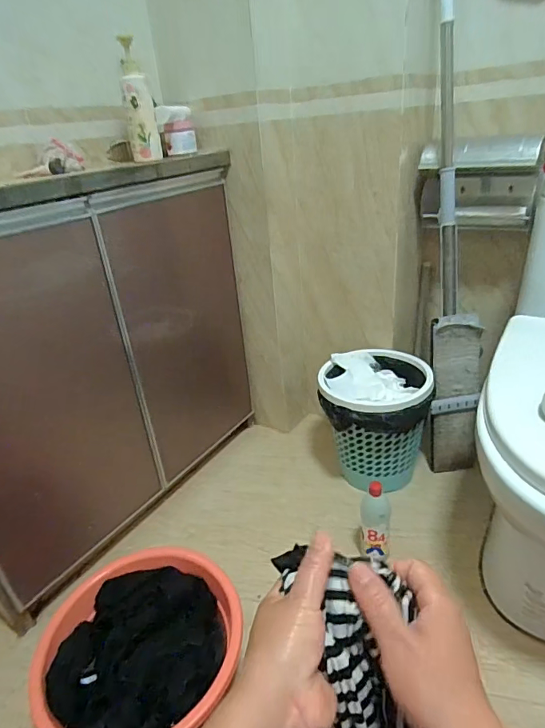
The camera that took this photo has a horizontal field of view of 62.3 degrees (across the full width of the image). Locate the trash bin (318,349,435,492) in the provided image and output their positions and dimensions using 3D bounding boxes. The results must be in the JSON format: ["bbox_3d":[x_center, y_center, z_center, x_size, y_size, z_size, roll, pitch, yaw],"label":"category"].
[{"bbox_3d":[0.262,0.140,1.156,0.262,0.260,0.247,3,30,15],"label":"trash bin"}]

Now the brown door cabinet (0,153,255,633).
[{"bbox_3d":[-0.350,-0.003,0.995,0.149,0.747,0.799,16,36,35],"label":"brown door cabinet"}]

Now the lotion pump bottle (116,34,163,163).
[{"bbox_3d":[-0.274,-0.523,0.906,0.062,0.205,0.052,-14,30,-15],"label":"lotion pump bottle"}]

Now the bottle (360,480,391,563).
[{"bbox_3d":[0.216,0.338,0.950,0.062,0.190,0.050,3,30,15],"label":"bottle"}]

